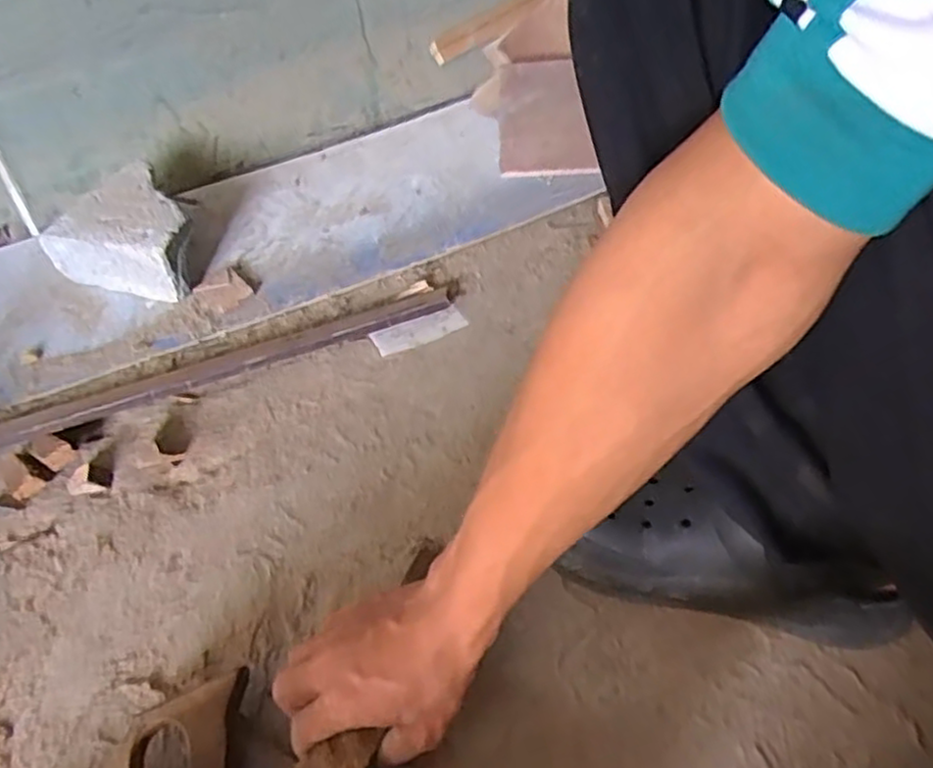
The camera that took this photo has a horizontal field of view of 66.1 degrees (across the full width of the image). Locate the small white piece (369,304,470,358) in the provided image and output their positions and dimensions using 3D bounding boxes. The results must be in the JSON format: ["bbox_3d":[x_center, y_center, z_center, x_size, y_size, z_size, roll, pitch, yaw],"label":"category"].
[{"bbox_3d":[-0.046,-0.053,0.700,0.091,0.006,0.028,-23,75,-13],"label":"small white piece"}]

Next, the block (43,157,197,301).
[{"bbox_3d":[-0.335,-0.155,0.732,0.136,0.078,0.112,9,56,8],"label":"block"}]

